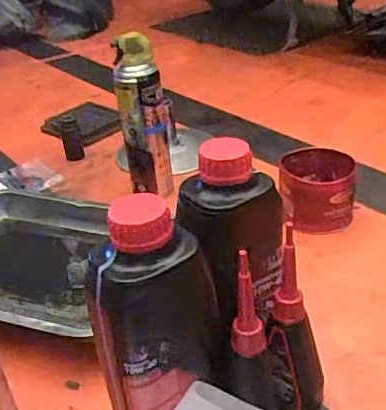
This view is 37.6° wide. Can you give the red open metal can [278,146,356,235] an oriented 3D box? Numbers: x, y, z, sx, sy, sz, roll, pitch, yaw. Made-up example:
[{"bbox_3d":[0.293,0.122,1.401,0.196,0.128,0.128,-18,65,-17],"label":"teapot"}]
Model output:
[{"bbox_3d":[0.168,-0.018,0.769,0.097,0.085,0.106,2,32,14],"label":"red open metal can"}]

